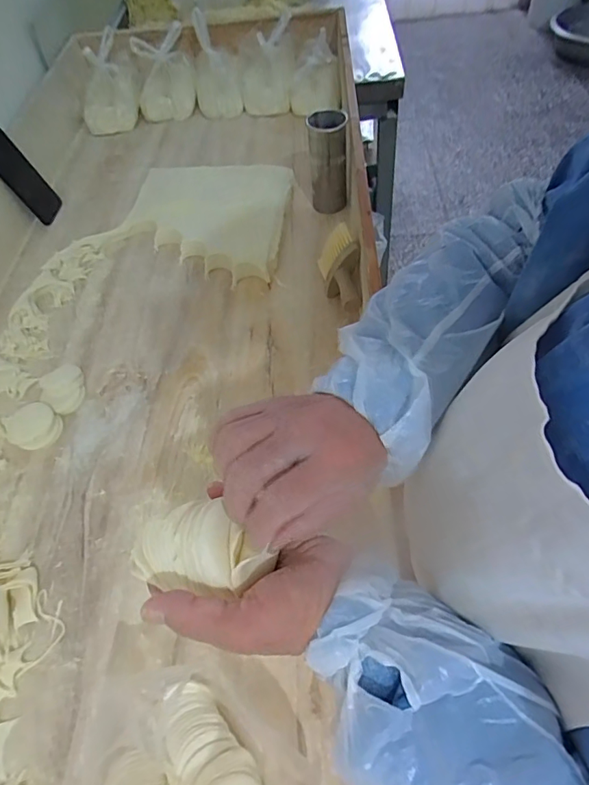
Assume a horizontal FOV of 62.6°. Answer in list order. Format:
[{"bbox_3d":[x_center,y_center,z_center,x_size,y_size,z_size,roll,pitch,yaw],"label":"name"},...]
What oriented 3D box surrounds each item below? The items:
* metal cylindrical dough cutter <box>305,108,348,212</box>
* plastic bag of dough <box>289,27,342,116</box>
[{"bbox_3d":[0.058,-0.391,0.839,0.069,0.171,0.067,-3,56,4],"label":"metal cylindrical dough cutter"},{"bbox_3d":[0.046,-0.686,1.059,0.108,0.107,0.126,1,59,2],"label":"plastic bag of dough"}]

